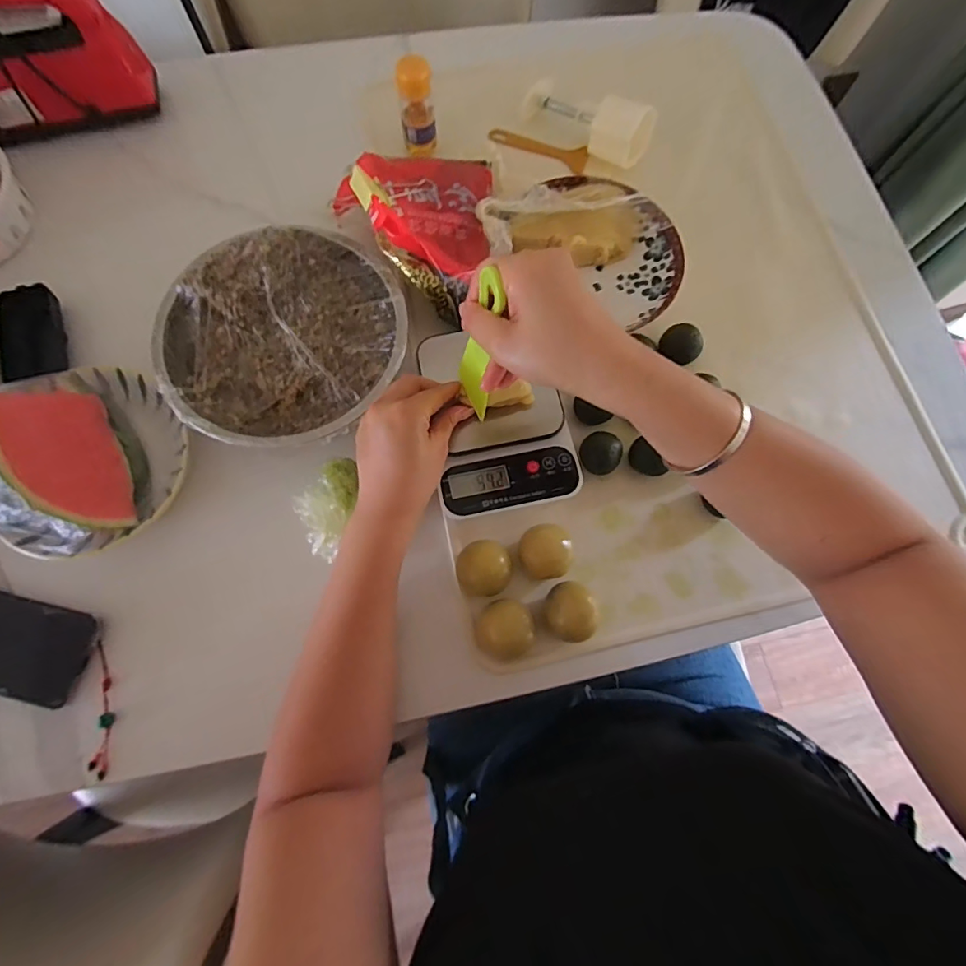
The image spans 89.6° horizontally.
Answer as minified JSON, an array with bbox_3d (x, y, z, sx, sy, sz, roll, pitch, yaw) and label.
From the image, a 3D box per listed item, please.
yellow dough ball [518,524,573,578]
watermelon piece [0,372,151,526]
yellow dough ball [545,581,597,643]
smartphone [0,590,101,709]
[{"bbox_3d":[0.054,0.062,0.428,0.044,0.037,0.044,0,75,-1],"label":"yellow dough ball"},{"bbox_3d":[-0.360,-0.024,0.424,0.101,0.044,0.148,-19,89,-25],"label":"watermelon piece"},{"bbox_3d":[0.074,0.111,0.418,0.039,0.031,0.048,-15,75,-5],"label":"yellow dough ball"},{"bbox_3d":[-0.422,0.133,0.419,0.165,0.011,0.079,14,85,1],"label":"smartphone"}]

